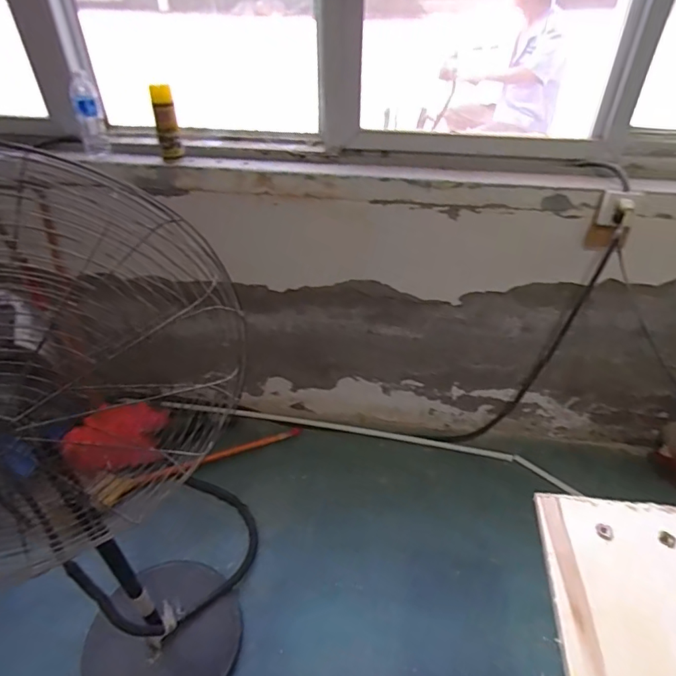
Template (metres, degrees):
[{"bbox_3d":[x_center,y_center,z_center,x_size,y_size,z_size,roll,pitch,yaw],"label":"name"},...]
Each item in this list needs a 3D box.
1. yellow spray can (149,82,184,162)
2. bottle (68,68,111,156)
[{"bbox_3d":[-0.452,-0.563,1.331,0.056,0.193,0.049,-10,43,-13],"label":"yellow spray can"},{"bbox_3d":[-0.684,-0.613,1.378,0.073,0.210,0.055,-18,45,-21],"label":"bottle"}]

